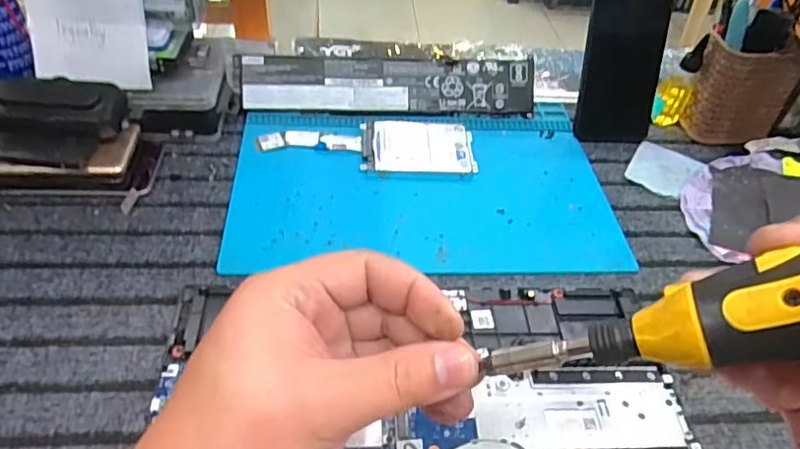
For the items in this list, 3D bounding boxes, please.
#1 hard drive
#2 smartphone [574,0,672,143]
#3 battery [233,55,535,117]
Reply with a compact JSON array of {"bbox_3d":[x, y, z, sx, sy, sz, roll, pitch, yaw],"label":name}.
[{"bbox_3d":[0.017,-0.076,0.570,0.108,0.011,0.072,1,44,-5],"label":"hard drive"},{"bbox_3d":[0.228,-0.168,0.596,0.079,0.164,0.008,1,18,-5],"label":"smartphone"},{"bbox_3d":[-0.009,-0.146,0.608,0.304,0.059,0.013,-1,1,-7],"label":"battery"}]

